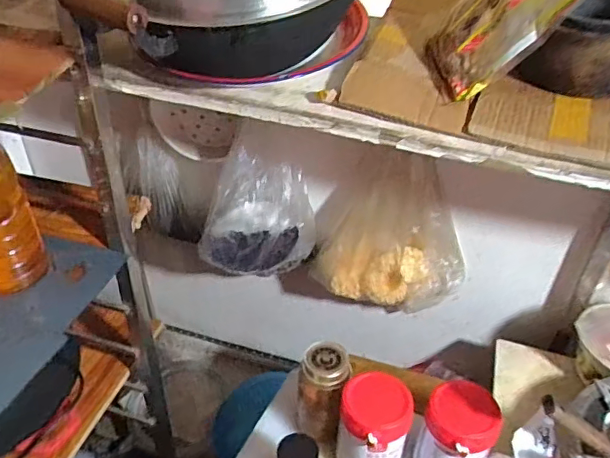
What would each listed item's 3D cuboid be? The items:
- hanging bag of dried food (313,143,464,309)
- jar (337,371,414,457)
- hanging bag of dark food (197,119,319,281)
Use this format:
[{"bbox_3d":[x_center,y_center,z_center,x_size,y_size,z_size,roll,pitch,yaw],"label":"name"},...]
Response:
[{"bbox_3d":[0.168,0.003,1.071,0.281,0.342,0.085,5,38,3],"label":"hanging bag of dried food"},{"bbox_3d":[0.101,0.298,0.823,0.097,0.145,0.103,1,38,-1],"label":"jar"},{"bbox_3d":[-0.091,-0.034,1.072,0.224,0.297,0.084,-5,38,-9],"label":"hanging bag of dark food"}]

